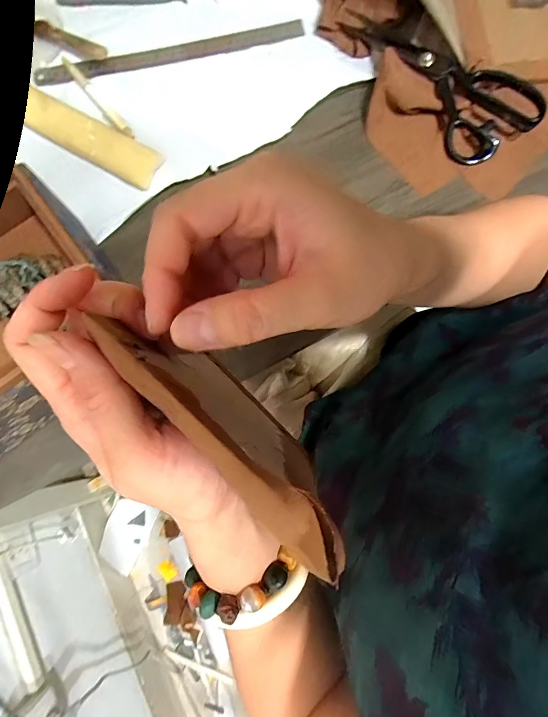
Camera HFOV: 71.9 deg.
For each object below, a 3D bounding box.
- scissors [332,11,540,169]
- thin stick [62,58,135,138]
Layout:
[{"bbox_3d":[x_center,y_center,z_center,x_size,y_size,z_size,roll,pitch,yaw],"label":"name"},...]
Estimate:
[{"bbox_3d":[0.166,-0.302,0.420,0.241,0.028,0.093,37,100,10],"label":"scissors"},{"bbox_3d":[-0.204,-0.299,0.434,0.014,0.008,0.148,-40,80,-7],"label":"thin stick"}]

